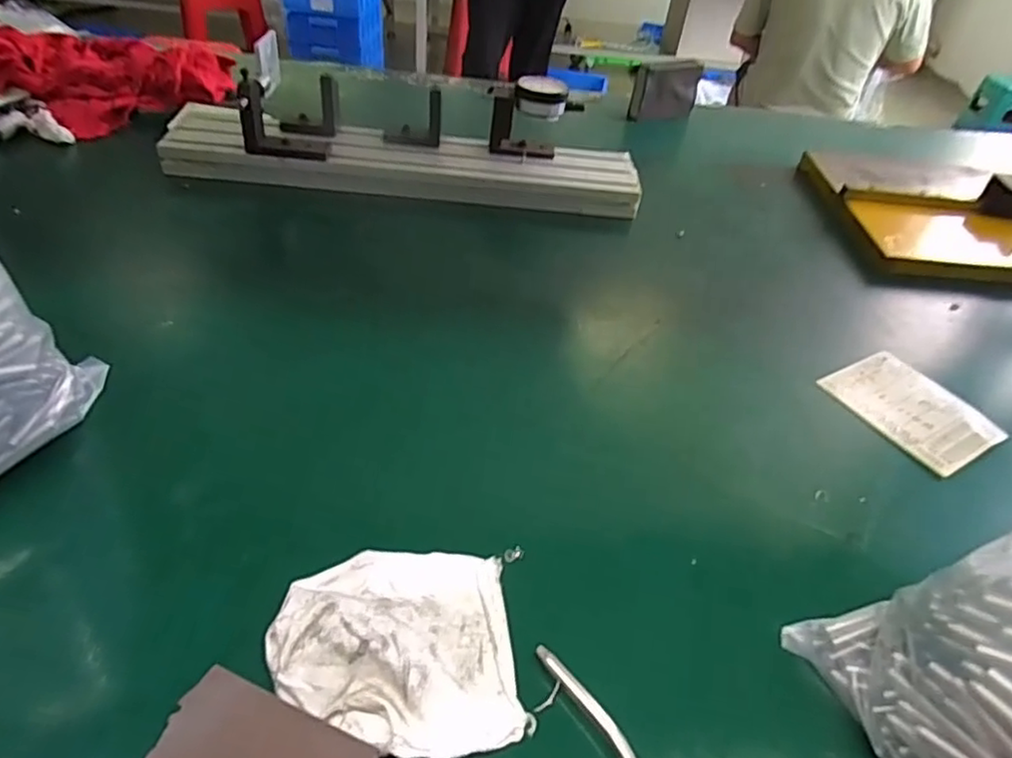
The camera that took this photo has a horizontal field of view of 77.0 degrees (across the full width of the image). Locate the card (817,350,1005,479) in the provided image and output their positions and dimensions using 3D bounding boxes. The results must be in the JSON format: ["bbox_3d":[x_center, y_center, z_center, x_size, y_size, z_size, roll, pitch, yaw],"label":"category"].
[{"bbox_3d":[0.308,0.022,0.484,0.094,0.005,0.107,-18,47,-26],"label":"card"}]

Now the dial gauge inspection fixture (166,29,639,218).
[{"bbox_3d":[-0.104,-0.251,0.671,0.490,0.114,0.115,3,41,-4],"label":"dial gauge inspection fixture"}]

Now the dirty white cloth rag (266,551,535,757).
[{"bbox_3d":[-0.051,0.125,0.301,0.109,0.026,0.101,-5,42,-14],"label":"dirty white cloth rag"}]

